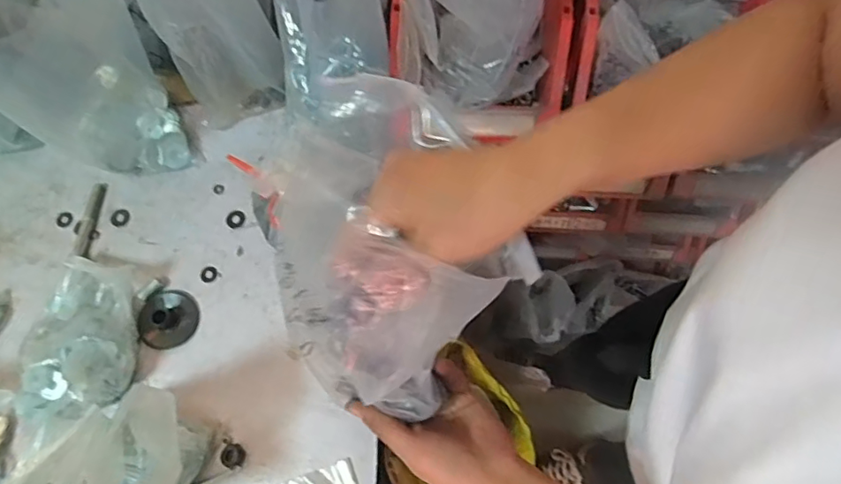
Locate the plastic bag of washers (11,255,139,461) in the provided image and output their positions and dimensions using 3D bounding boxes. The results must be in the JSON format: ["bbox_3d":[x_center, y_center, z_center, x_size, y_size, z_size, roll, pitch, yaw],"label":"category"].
[{"bbox_3d":[-0.414,0.134,0.638,0.136,0.064,0.228,4,73,2],"label":"plastic bag of washers"}]

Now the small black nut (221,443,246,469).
[{"bbox_3d":[-0.218,0.250,0.624,0.025,0.013,0.027,0,73,0],"label":"small black nut"}]

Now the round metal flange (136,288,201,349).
[{"bbox_3d":[-0.316,0.095,0.667,0.068,0.019,0.073,0,73,0],"label":"round metal flange"}]

